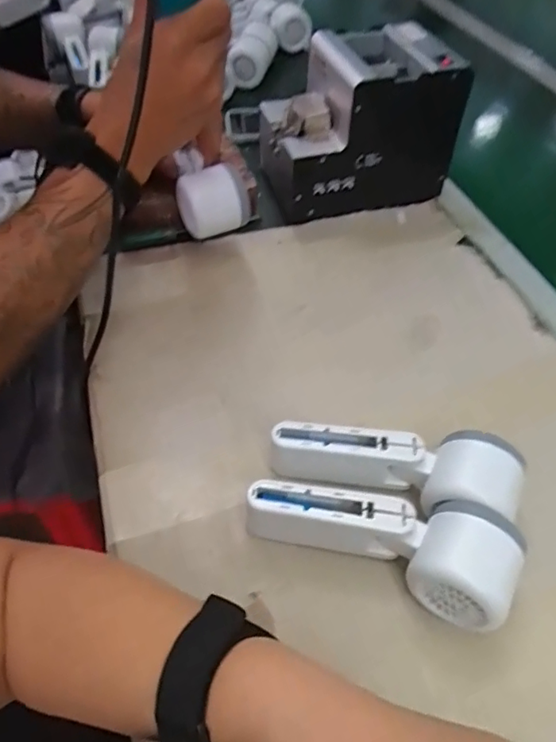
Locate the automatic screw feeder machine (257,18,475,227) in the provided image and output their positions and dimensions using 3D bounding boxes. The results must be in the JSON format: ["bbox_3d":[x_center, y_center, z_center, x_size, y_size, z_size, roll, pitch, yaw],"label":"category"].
[{"bbox_3d":[0.084,-0.271,0.591,0.186,0.143,0.127,-9,51,-11],"label":"automatic screw feeder machine"}]

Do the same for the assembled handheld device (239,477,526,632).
[{"bbox_3d":[0.065,0.098,0.340,0.159,0.053,0.059,21,52,14],"label":"assembled handheld device"}]

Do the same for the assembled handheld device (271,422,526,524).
[{"bbox_3d":[0.077,0.066,0.369,0.159,0.050,0.050,10,50,5],"label":"assembled handheld device"}]

